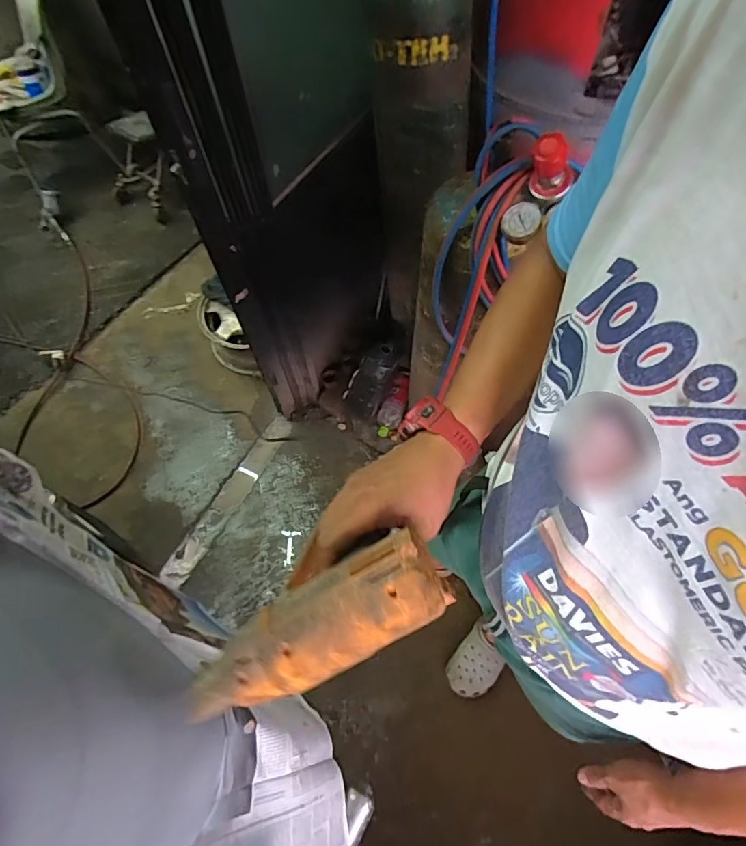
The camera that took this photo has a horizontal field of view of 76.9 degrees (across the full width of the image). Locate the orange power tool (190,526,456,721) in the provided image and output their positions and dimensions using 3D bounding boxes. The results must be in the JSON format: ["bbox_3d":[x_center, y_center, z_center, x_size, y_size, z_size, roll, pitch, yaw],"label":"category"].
[{"bbox_3d":[-0.053,0.168,0.376,0.230,0.048,0.071,-32,63,8],"label":"orange power tool"}]

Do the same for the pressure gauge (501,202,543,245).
[{"bbox_3d":[0.263,-0.356,0.838,0.064,0.020,0.066,21,93,21],"label":"pressure gauge"}]

